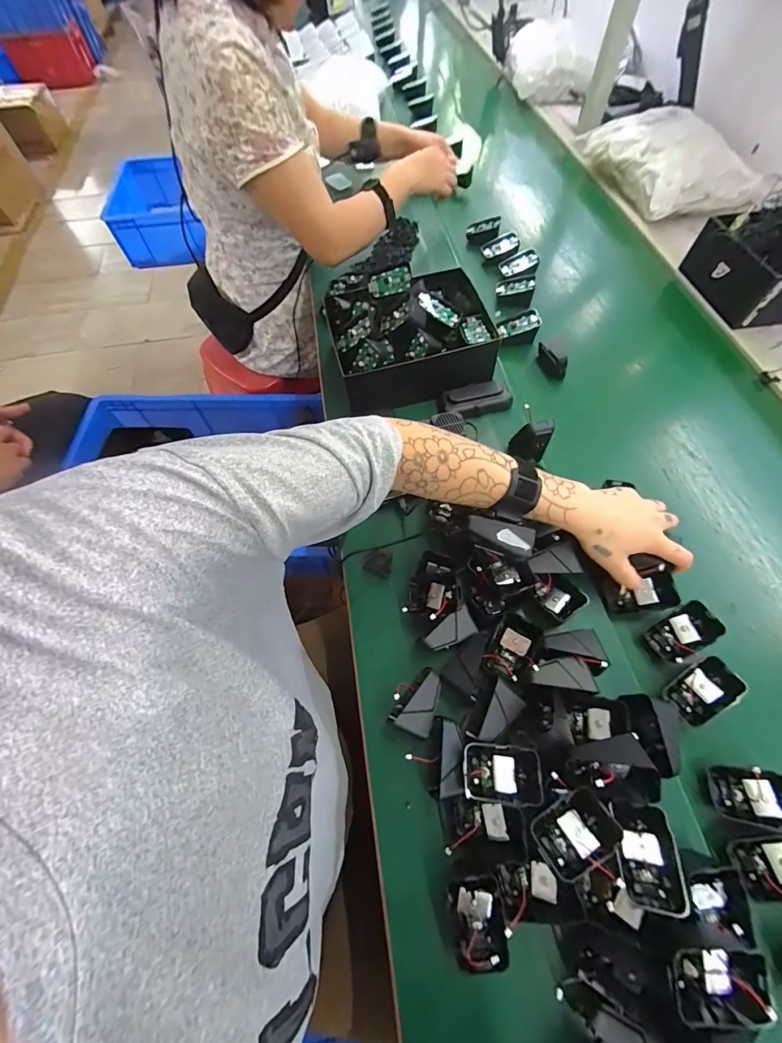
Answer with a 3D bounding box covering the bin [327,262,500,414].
[{"bbox_3d":[0.029,-0.284,0.590,0.230,0.104,0.197,-11,64,-4],"label":"bin"}]

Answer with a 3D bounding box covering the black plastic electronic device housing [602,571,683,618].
[{"bbox_3d":[0.290,0.087,0.446,0.074,0.021,0.040,-23,62,21],"label":"black plastic electronic device housing"}]

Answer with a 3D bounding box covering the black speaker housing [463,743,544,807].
[{"bbox_3d":[0.102,0.235,0.359,0.071,0.035,0.043,3,64,3],"label":"black speaker housing"}]

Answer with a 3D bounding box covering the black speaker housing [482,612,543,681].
[{"bbox_3d":[0.132,0.138,0.414,0.052,0.037,0.062,31,68,15],"label":"black speaker housing"}]

